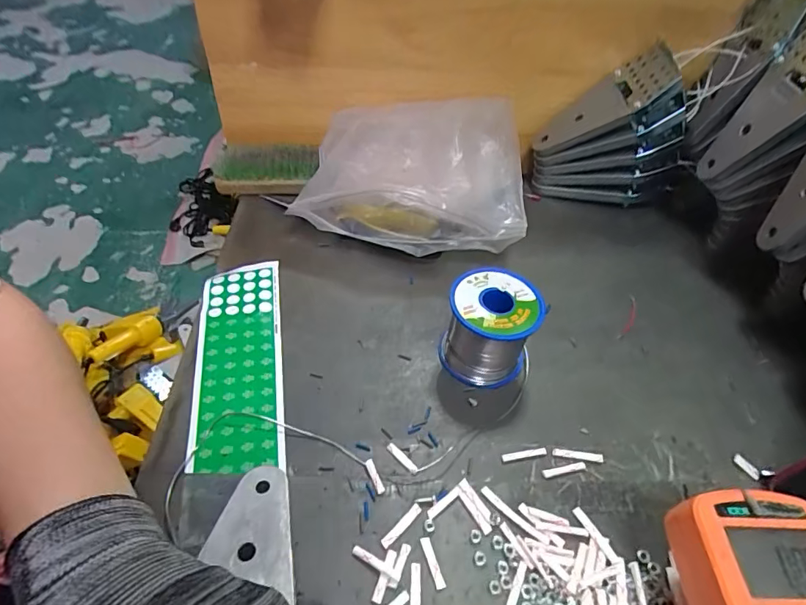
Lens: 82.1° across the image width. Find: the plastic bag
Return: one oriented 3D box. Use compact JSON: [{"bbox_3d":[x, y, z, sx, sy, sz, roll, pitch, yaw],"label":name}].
[{"bbox_3d":[0.010,-0.117,0.440,0.199,0.094,0.139,7,47,1],"label":"plastic bag"}]

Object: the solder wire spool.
[{"bbox_3d":[0.065,0.019,0.347,0.062,0.065,0.064,3,47,-3],"label":"solder wire spool"}]

